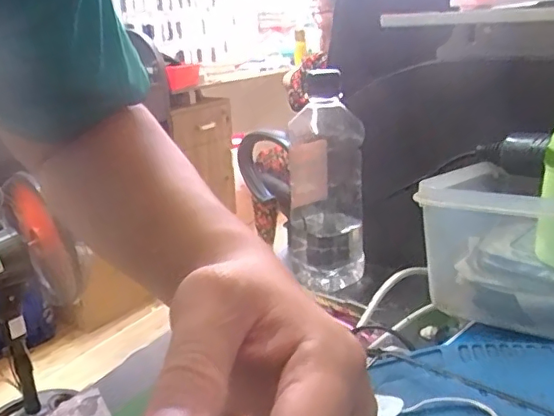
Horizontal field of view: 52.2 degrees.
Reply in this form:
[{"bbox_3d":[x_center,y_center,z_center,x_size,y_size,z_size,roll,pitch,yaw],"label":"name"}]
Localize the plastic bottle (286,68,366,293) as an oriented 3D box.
[{"bbox_3d":[0.044,-0.020,0.519,0.068,0.197,0.064,-1,19,3],"label":"plastic bottle"}]

